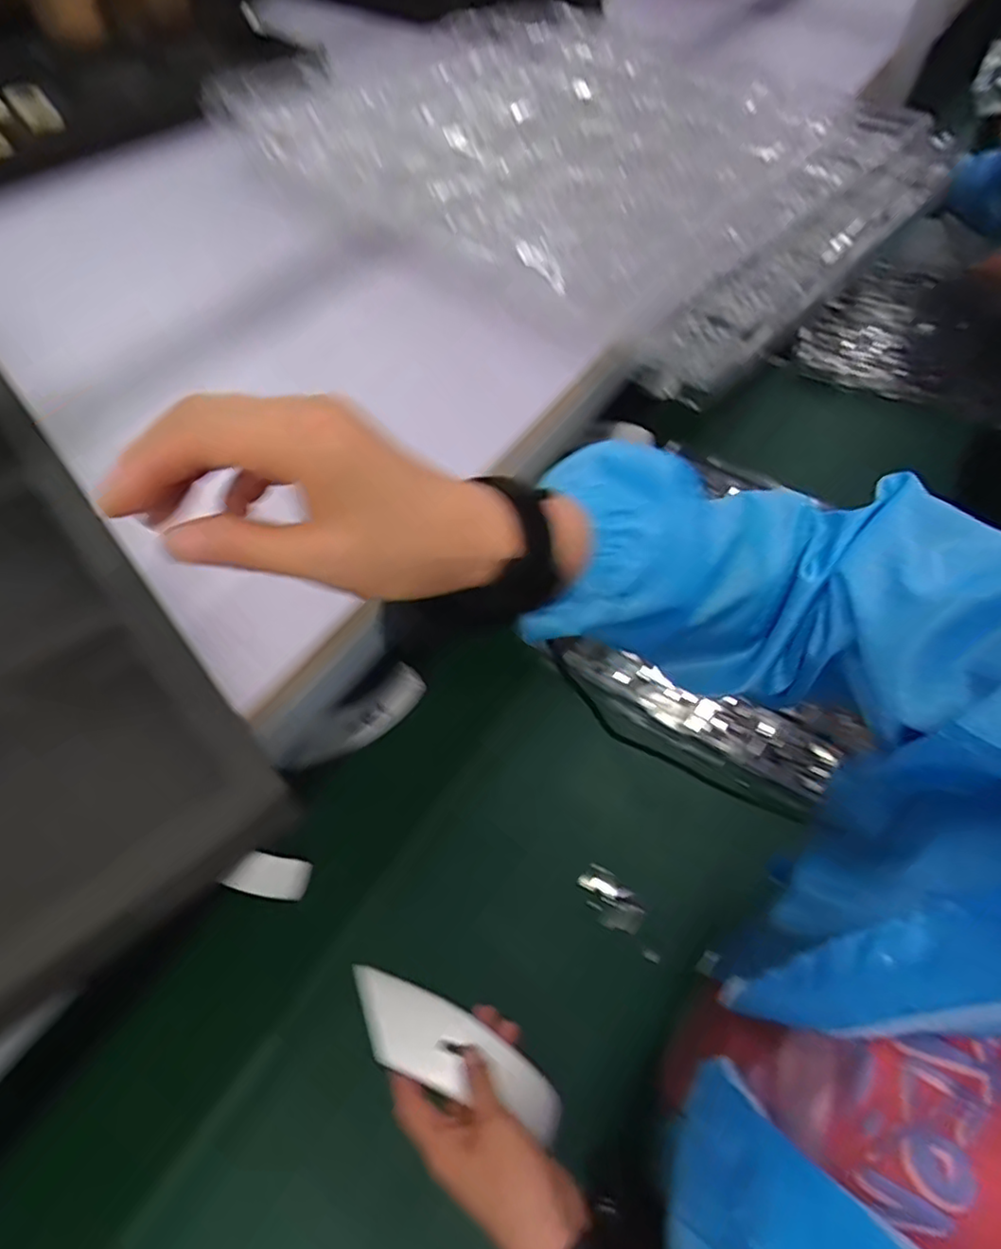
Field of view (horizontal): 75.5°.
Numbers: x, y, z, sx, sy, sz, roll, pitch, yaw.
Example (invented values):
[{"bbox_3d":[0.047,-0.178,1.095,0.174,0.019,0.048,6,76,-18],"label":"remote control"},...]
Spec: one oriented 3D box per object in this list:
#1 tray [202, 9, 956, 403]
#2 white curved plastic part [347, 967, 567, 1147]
[{"bbox_3d":[0.087,-0.473,0.616,0.552,0.018,0.596,-38,66,-25],"label":"tray"},{"bbox_3d":[-0.035,0.300,0.455,0.168,0.022,0.050,26,60,11],"label":"white curved plastic part"}]

